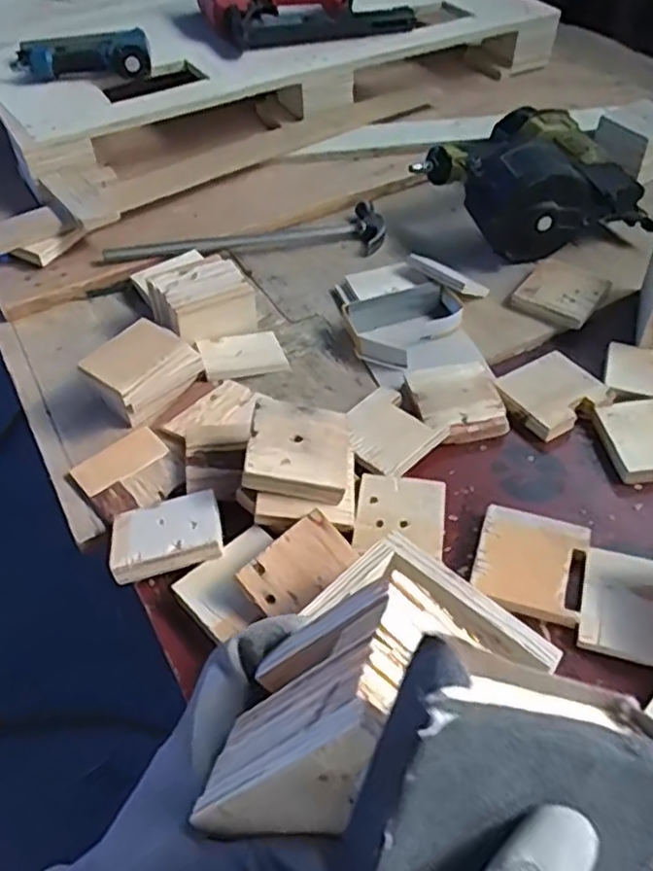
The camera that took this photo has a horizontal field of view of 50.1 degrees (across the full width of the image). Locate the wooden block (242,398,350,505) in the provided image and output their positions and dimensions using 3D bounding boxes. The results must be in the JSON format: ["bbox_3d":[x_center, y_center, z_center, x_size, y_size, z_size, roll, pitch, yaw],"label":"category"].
[{"bbox_3d":[-0.025,0.011,0.628,0.089,0.017,0.097,11,51,-8],"label":"wooden block"}]

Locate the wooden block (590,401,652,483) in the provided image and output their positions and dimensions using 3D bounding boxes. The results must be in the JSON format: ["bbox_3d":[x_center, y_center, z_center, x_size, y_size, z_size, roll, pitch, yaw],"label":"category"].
[{"bbox_3d":[0.311,0.002,0.678,0.077,0.017,0.091,-6,50,-3],"label":"wooden block"}]

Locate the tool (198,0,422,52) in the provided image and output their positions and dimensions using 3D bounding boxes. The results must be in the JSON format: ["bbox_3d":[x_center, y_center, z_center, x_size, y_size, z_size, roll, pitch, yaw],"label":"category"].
[{"bbox_3d":[-0.043,-0.741,1.166,0.315,0.080,0.257,-19,51,-13],"label":"tool"}]

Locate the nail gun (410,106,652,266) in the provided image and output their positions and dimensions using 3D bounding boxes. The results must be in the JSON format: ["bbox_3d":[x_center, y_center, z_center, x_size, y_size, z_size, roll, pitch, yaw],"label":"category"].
[{"bbox_3d":[0.286,-0.337,0.911,0.240,0.119,0.257,-38,58,-26],"label":"nail gun"}]

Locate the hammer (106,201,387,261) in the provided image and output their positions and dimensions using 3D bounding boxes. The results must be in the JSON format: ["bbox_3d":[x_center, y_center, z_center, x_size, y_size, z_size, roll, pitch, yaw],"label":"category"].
[{"bbox_3d":[-0.106,-0.262,0.931,0.368,0.045,0.098,-9,50,-5],"label":"hammer"}]

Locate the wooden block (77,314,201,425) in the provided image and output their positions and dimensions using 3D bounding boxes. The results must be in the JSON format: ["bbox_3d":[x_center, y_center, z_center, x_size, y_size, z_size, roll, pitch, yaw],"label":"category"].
[{"bbox_3d":[-0.194,-0.069,0.733,0.073,0.062,0.104,31,57,25],"label":"wooden block"}]

